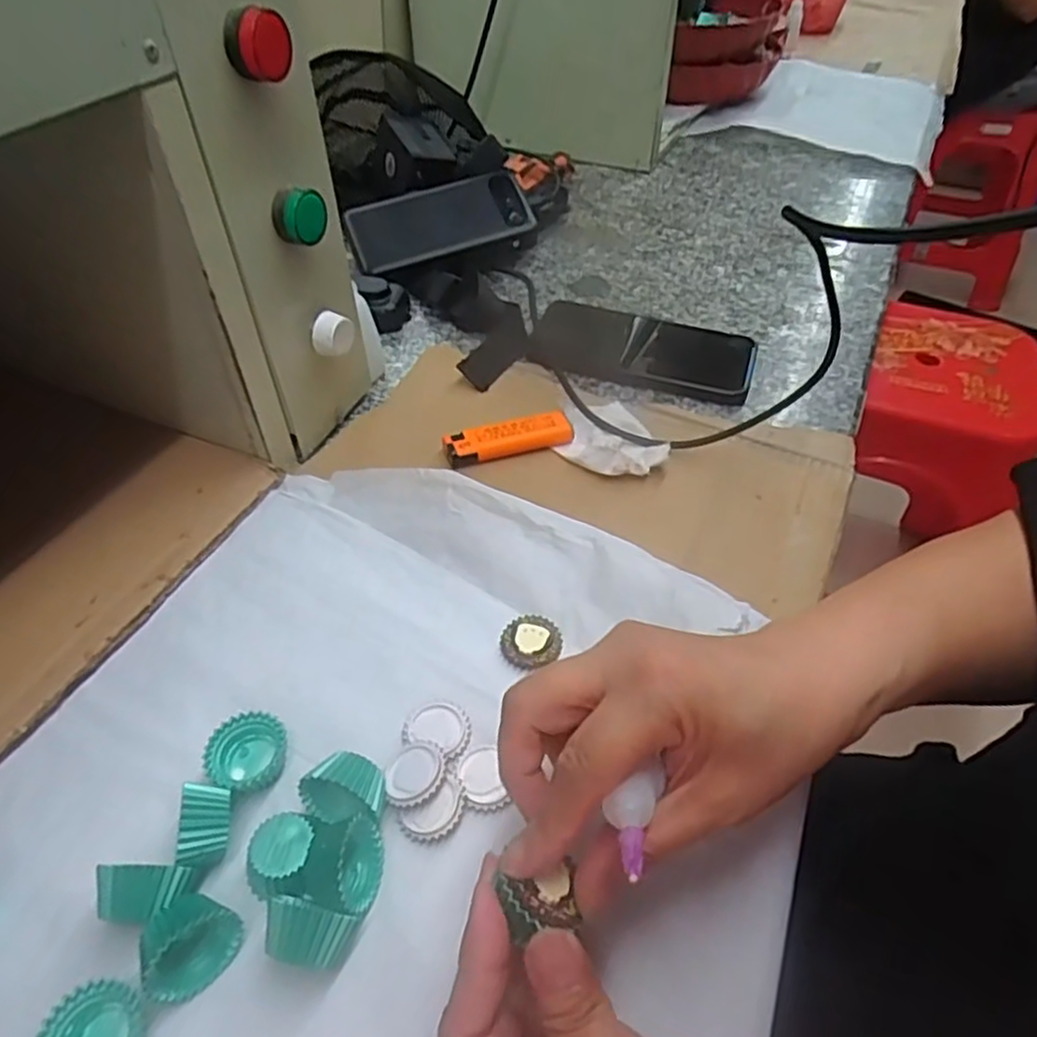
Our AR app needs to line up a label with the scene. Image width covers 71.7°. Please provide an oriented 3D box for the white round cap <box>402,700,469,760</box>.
[{"bbox_3d":[-0.035,0.091,0.318,0.029,0.004,0.024,17,47,15],"label":"white round cap"}]

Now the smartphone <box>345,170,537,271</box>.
[{"bbox_3d":[-0.068,-0.258,0.615,0.150,0.009,0.071,-19,74,-9],"label":"smartphone"}]

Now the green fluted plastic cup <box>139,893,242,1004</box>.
[{"bbox_3d":[-0.117,0.151,0.255,0.023,0.022,0.033,34,53,28],"label":"green fluted plastic cup"}]

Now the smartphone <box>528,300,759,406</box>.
[{"bbox_3d":[0.094,-0.130,0.542,0.162,0.014,0.079,15,47,13],"label":"smartphone"}]

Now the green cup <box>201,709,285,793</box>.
[{"bbox_3d":[-0.116,0.099,0.307,0.031,0.015,0.028,-14,47,-15],"label":"green cup"}]

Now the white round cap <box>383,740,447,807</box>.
[{"bbox_3d":[-0.043,0.105,0.300,0.025,0.009,0.028,-5,45,-6],"label":"white round cap"}]

